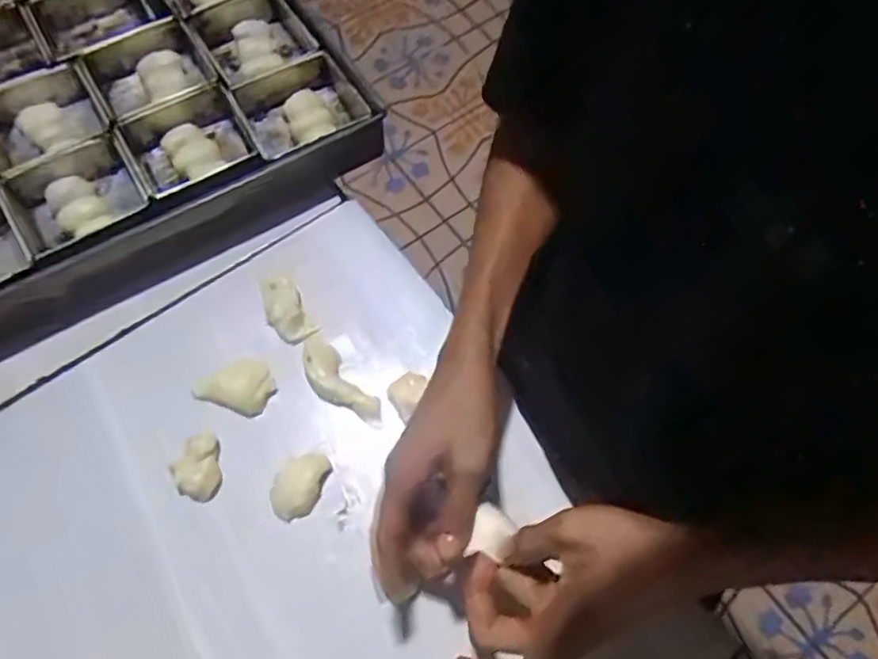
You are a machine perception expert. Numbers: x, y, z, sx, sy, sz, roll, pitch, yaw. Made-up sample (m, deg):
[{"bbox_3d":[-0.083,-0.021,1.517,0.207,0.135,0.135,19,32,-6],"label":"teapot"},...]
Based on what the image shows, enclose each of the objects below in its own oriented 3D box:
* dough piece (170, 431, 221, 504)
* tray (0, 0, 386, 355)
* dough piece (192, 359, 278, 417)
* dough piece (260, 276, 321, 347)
[{"bbox_3d":[-0.191,0.108,0.483,0.035,0.014,0.050,-8,68,-4],"label":"dough piece"},{"bbox_3d":[-0.362,-0.254,0.608,0.466,0.066,0.480,-31,72,-12],"label":"tray"},{"bbox_3d":[-0.167,0.053,0.513,0.059,0.023,0.045,-32,72,-12],"label":"dough piece"},{"bbox_3d":[-0.133,-0.017,0.533,0.033,0.026,0.055,-29,71,-11],"label":"dough piece"}]

